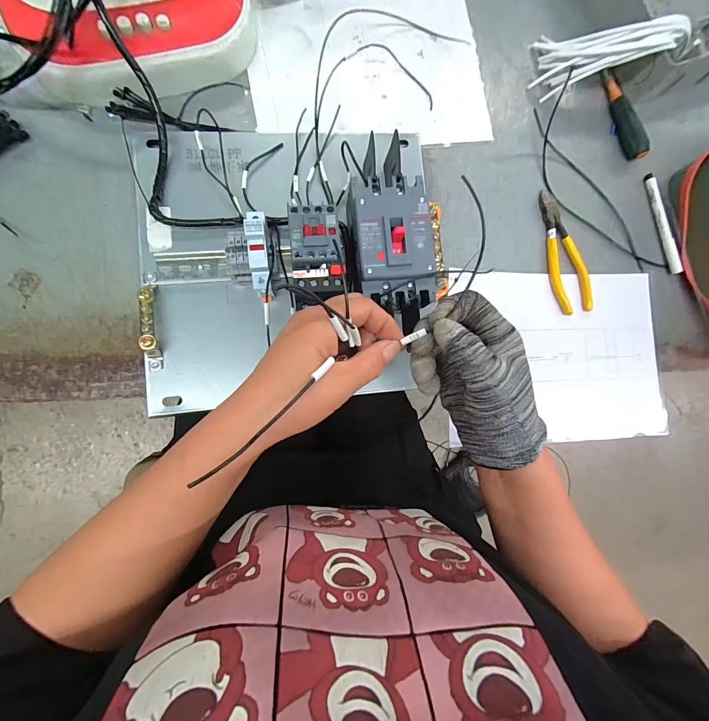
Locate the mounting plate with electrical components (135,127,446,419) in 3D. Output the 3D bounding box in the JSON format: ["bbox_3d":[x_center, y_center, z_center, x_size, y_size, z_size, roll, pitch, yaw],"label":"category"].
[{"bbox_3d":[-0.064,-0.113,0.340,0.321,0.097,0.301,-6,88,-8],"label":"mounting plate with electrical components"}]

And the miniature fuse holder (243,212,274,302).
[{"bbox_3d":[-0.093,-0.102,0.332,0.020,0.050,0.079,-6,104,-8],"label":"miniature fuse holder"}]

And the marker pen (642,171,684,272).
[{"bbox_3d":[0.423,-0.188,0.454,0.014,0.012,0.140,-16,90,-8],"label":"marker pen"}]

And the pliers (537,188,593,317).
[{"bbox_3d":[0.275,-0.142,0.433,0.048,0.012,0.160,-9,89,-8],"label":"pliers"}]

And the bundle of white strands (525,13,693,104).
[{"bbox_3d":[0.332,-0.406,0.432,0.194,0.047,0.088,-7,89,12],"label":"bundle of white strands"}]

